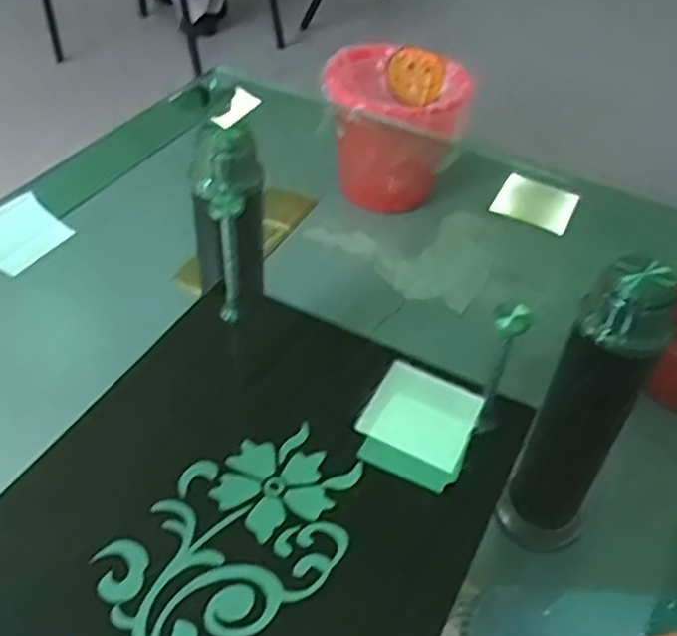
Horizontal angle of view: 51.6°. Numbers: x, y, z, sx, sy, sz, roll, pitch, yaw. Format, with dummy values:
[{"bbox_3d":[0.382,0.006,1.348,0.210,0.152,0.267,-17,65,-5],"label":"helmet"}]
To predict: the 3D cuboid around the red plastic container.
[{"bbox_3d":[0.104,-0.363,1.451,0.258,0.315,0.289,1,44,-4],"label":"red plastic container"}]

